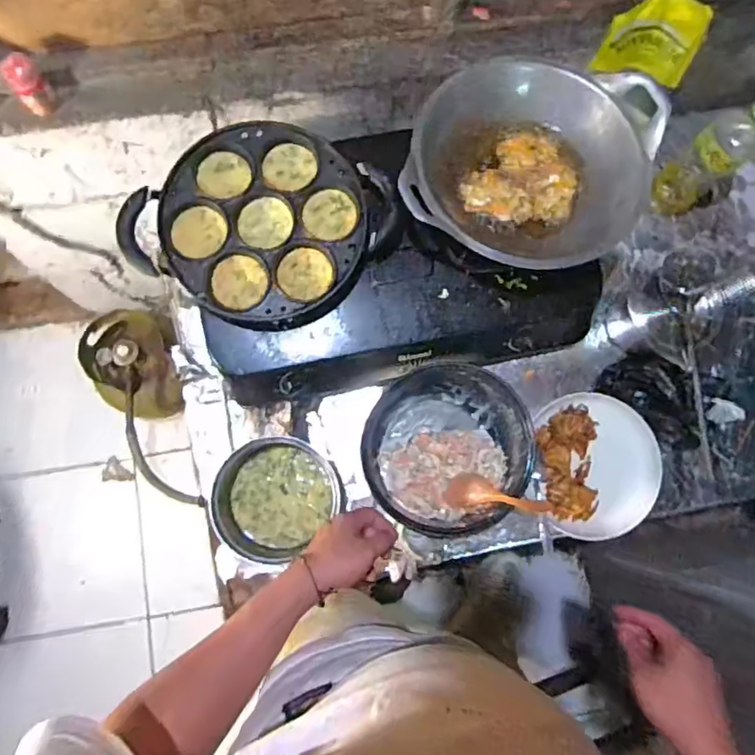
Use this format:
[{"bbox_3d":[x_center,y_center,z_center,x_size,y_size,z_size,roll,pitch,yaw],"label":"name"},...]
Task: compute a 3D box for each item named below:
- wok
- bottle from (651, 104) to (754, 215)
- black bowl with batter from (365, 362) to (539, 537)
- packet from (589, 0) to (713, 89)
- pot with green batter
[{"bbox_3d":[0.204,-0.291,0.744,0.310,0.107,0.273,12,81,1],"label":"wok"},{"bbox_3d":[0.511,-0.336,0.842,0.092,0.236,0.076,-45,84,-7],"label":"bottle"},{"bbox_3d":[0.104,0.105,0.823,0.233,0.129,0.219,0,80,-1],"label":"black bowl with batter"},{"bbox_3d":[0.419,-0.509,0.833,0.139,0.117,0.032,16,56,3],"label":"packet"},{"bbox_3d":[-0.145,0.182,0.815,0.175,0.091,0.173,0,80,-1],"label":"pot with green batter"}]

